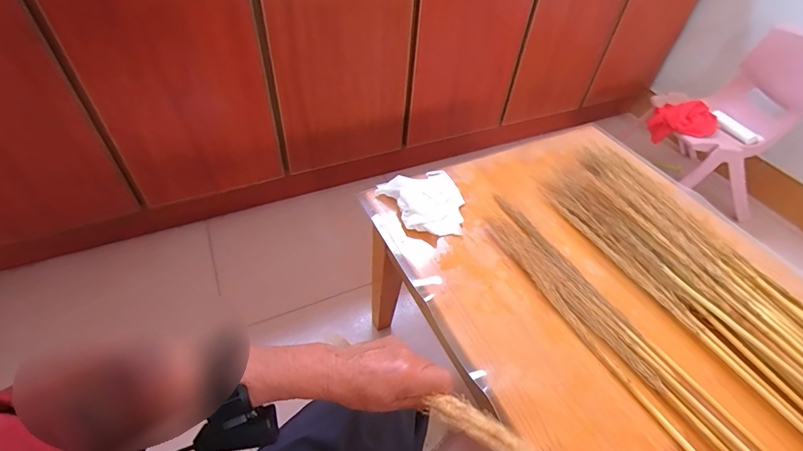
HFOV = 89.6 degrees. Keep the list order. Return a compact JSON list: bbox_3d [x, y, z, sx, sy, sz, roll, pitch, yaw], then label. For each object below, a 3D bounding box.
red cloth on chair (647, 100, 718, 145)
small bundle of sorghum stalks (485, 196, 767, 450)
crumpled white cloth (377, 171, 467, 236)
[{"bbox_3d":[0.845,-0.308,1.221,0.168,0.108,0.132,37,55,27],"label":"red cloth on chair"},{"bbox_3d":[0.359,0.232,0.502,0.084,0.020,0.761,-21,52,-22],"label":"small bundle of sorghum stalks"},{"bbox_3d":[0.046,-0.042,0.725,0.142,0.030,0.149,-14,50,-17],"label":"crumpled white cloth"}]

